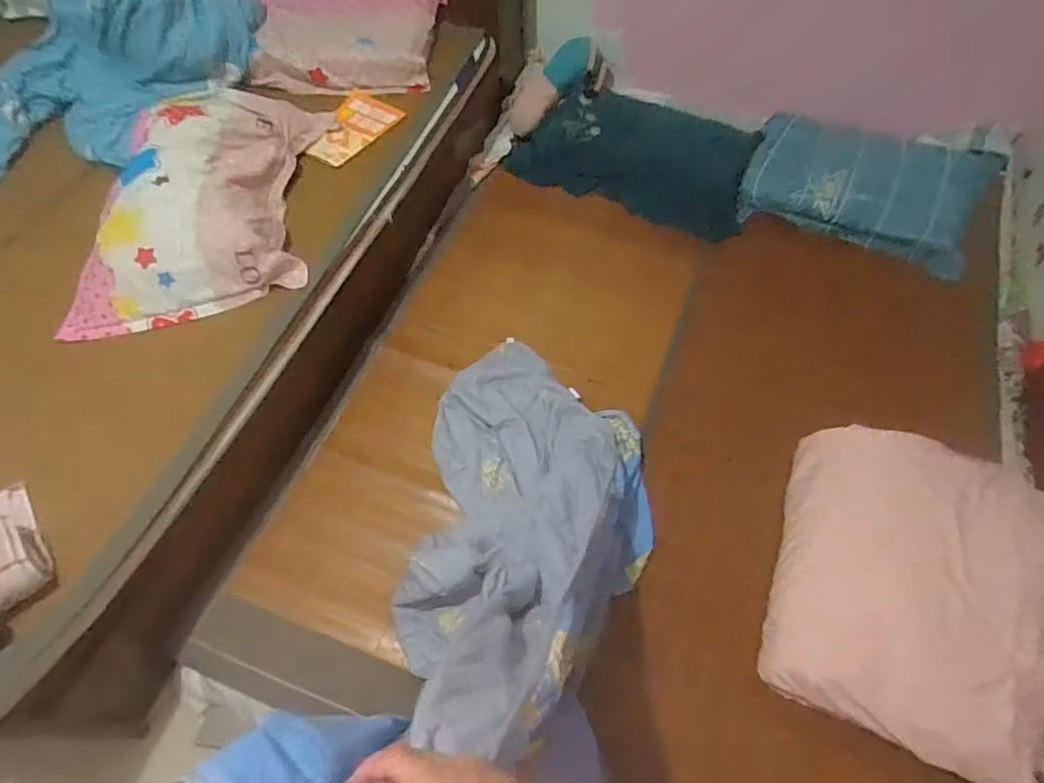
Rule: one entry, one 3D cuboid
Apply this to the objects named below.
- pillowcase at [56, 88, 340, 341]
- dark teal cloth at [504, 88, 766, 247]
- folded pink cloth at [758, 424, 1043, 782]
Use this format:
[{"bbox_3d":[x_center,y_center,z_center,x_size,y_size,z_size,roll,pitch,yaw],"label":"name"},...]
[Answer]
[{"bbox_3d":[-0.655,-0.454,1.306,0.400,0.131,0.742,6,59,5],"label":"pillowcase"},{"bbox_3d":[0.333,-0.715,1.815,0.707,0.065,0.313,23,106,17],"label":"dark teal cloth"},{"bbox_3d":[0.710,0.345,1.081,0.426,0.203,0.532,18,61,12],"label":"folded pink cloth"}]

